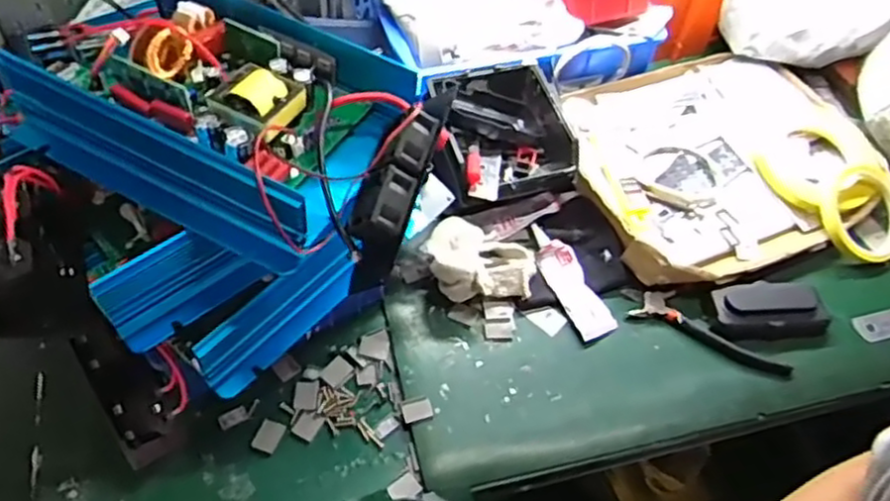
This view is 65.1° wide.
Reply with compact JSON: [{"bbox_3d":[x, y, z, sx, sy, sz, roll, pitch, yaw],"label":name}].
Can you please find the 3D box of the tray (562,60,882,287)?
[{"bbox_3d":[0.278,-0.099,0.725,0.310,0.038,0.257,-19,57,-17],"label":"tray"}]

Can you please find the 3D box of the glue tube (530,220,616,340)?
[{"bbox_3d":[0.113,0.024,0.643,0.033,0.019,0.124,-19,57,-17],"label":"glue tube"}]

